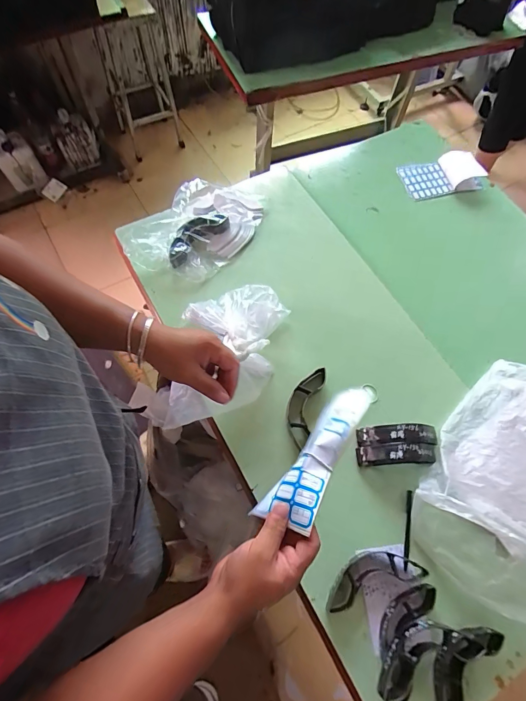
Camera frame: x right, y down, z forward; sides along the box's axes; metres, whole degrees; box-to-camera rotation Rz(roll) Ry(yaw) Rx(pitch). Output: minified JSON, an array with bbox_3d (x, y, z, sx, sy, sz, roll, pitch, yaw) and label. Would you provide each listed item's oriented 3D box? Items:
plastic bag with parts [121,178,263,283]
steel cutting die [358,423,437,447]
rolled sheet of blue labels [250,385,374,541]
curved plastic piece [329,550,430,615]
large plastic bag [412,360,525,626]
[{"bbox_3d":[-0.162,-0.322,0.913,0.239,0.071,0.352,27,68,8],"label":"plastic bag with parts"},{"bbox_3d":[0.280,0.171,0.724,0.164,0.049,0.041,0,67,-3],"label":"steel cutting die"},{"bbox_3d":[0.071,0.126,0.442,0.054,0.048,0.201,33,65,11],"label":"rolled sheet of blue labels"},{"bbox_3d":[0.194,0.405,0.638,0.180,0.037,0.066,-14,68,-9],"label":"curved plastic piece"},{"bbox_3d":[0.510,0.248,0.674,0.317,0.128,0.464,40,70,13],"label":"large plastic bag"}]

